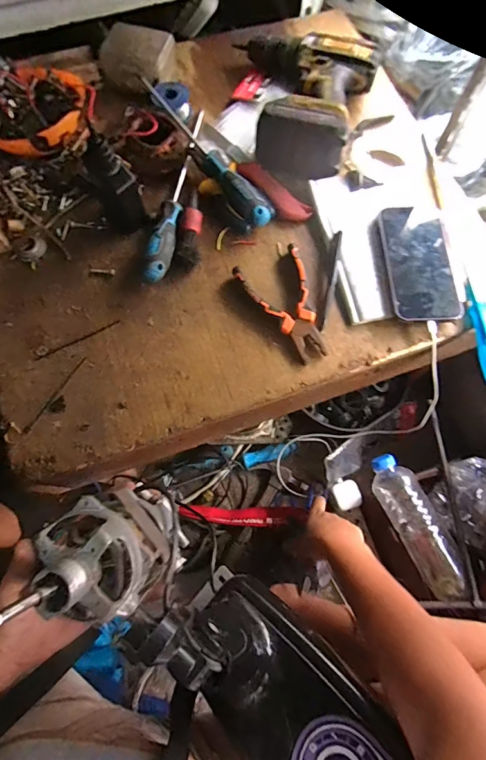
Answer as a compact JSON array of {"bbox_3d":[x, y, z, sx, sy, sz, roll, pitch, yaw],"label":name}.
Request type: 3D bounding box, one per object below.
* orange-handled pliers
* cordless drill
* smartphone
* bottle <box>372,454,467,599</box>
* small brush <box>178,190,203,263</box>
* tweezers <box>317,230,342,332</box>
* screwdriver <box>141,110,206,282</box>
[{"bbox_3d":[0.054,-0.090,0.491,0.082,0.022,0.144,-21,72,-7],"label":"orange-handled pliers"},{"bbox_3d":[0.071,-0.402,0.565,0.187,0.070,0.209,19,73,7],"label":"cordless drill"},{"bbox_3d":[0.219,-0.147,0.502,0.075,0.012,0.156,-2,71,0],"label":"smartphone"},{"bbox_3d":[0.253,0.206,0.583,0.059,0.056,0.214,-26,86,-8],"label":"bottle"},{"bbox_3d":[-0.066,-0.200,0.523,0.025,0.019,0.102,4,71,2],"label":"small brush"},{"bbox_3d":[0.109,-0.127,0.499,0.011,0.011,0.131,12,72,4],"label":"tweezers"},{"bbox_3d":[-0.087,-0.258,0.540,0.027,0.036,0.298,7,72,3],"label":"screwdriver"}]

